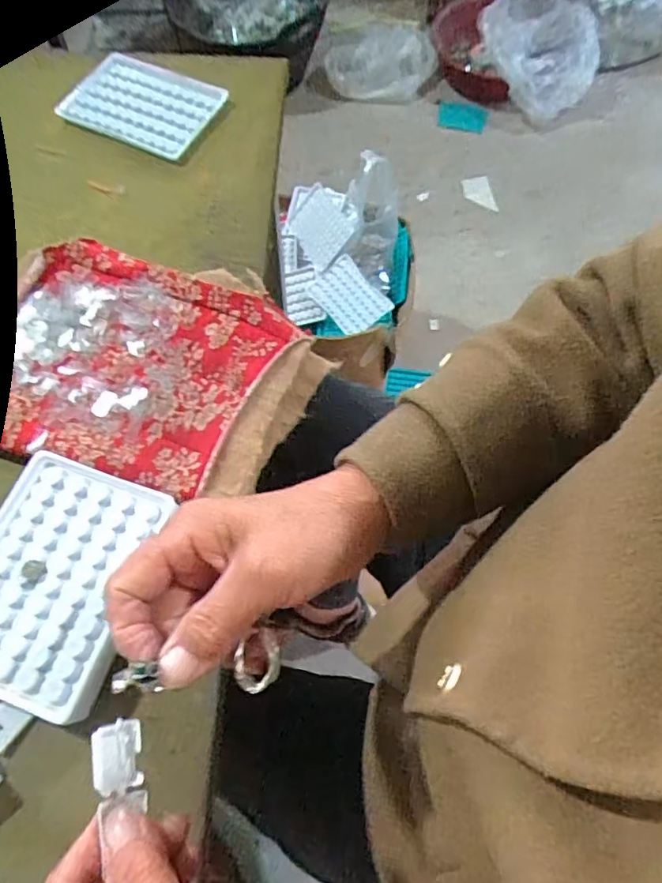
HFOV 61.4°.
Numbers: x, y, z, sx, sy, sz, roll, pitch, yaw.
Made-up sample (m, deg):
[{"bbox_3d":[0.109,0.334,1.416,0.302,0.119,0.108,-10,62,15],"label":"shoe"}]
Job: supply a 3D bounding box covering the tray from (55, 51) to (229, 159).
[{"bbox_3d":[-0.169,-0.304,0.500,0.123,0.009,0.091,24,67,9],"label":"tray"}]

